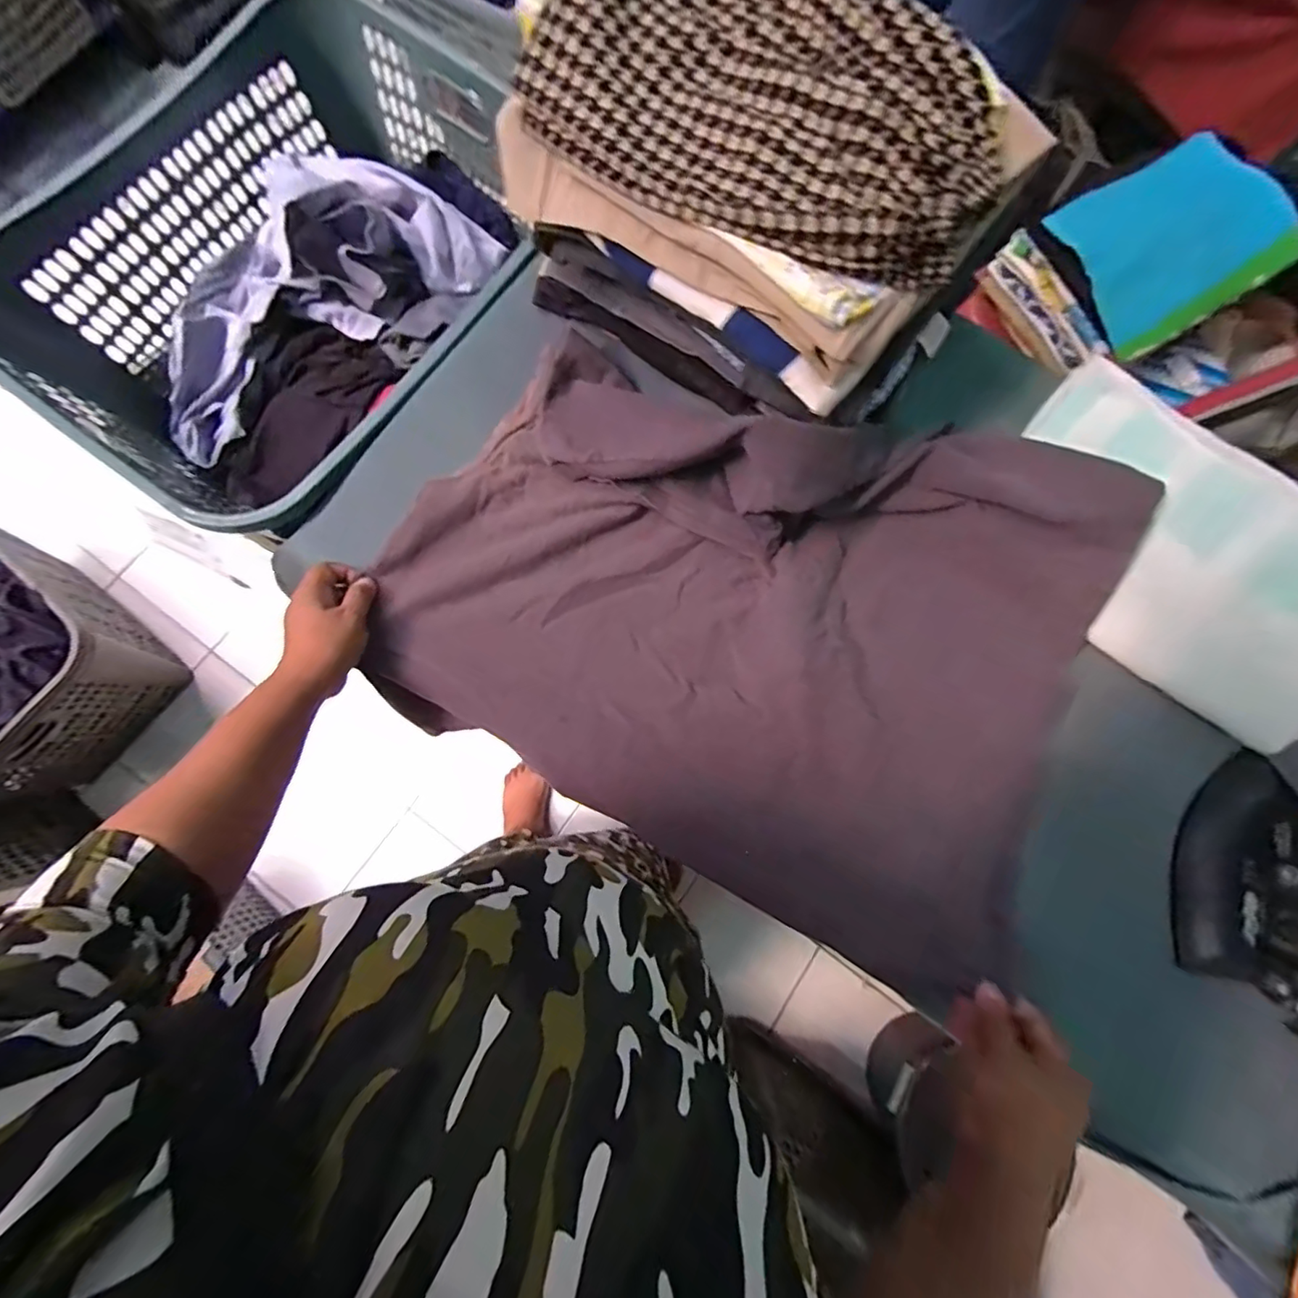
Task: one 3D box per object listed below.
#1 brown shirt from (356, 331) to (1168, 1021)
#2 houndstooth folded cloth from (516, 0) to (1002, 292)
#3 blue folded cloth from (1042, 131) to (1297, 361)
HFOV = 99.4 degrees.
[{"bbox_3d":[0.087,-0.032,0.475,0.588,0.090,0.445,24,84,3],"label":"brown shirt"},{"bbox_3d":[0.080,-0.357,0.356,0.300,0.040,0.192,28,80,4],"label":"houndstooth folded cloth"},{"bbox_3d":[0.752,-0.587,0.791,0.310,0.045,0.229,-30,81,-7],"label":"blue folded cloth"}]

